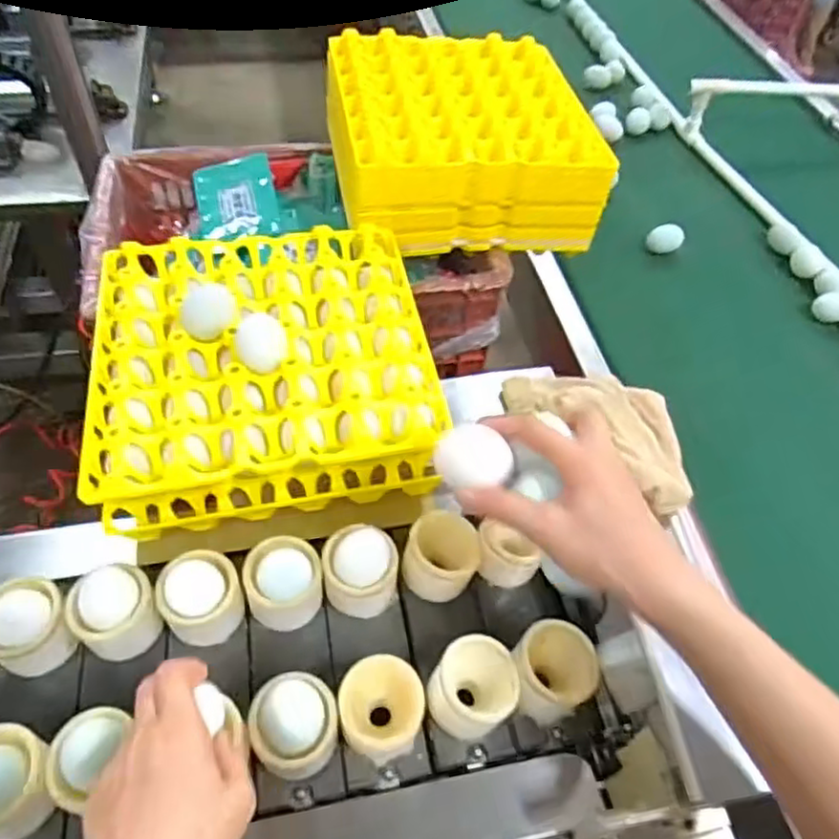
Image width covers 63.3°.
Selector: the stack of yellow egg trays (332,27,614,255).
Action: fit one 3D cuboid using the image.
[{"bbox_3d":[0.048,-0.348,0.828,0.279,0.112,0.287,-7,58,-8],"label":"stack of yellow egg trays"}]

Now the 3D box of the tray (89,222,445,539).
[{"bbox_3d":[-0.142,-0.063,0.623,0.284,0.078,0.285,-8,58,-9],"label":"tray"}]

